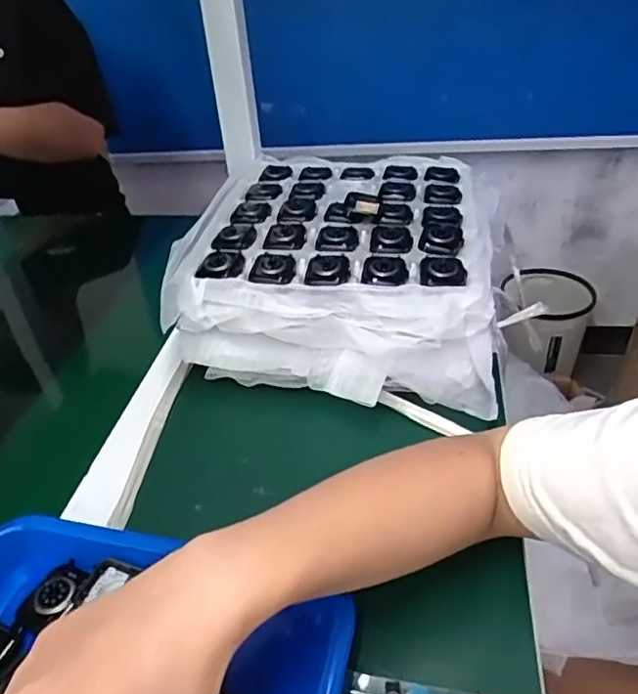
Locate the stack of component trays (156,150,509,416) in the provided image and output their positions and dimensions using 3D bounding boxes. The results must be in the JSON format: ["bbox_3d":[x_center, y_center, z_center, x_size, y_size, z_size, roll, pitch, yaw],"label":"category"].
[{"bbox_3d":[0.024,-0.088,0.575,0.287,0.097,0.290,6,38,14],"label":"stack of component trays"}]

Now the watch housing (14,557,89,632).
[{"bbox_3d":[-0.161,0.151,0.356,0.030,0.007,0.043,18,43,27],"label":"watch housing"}]

